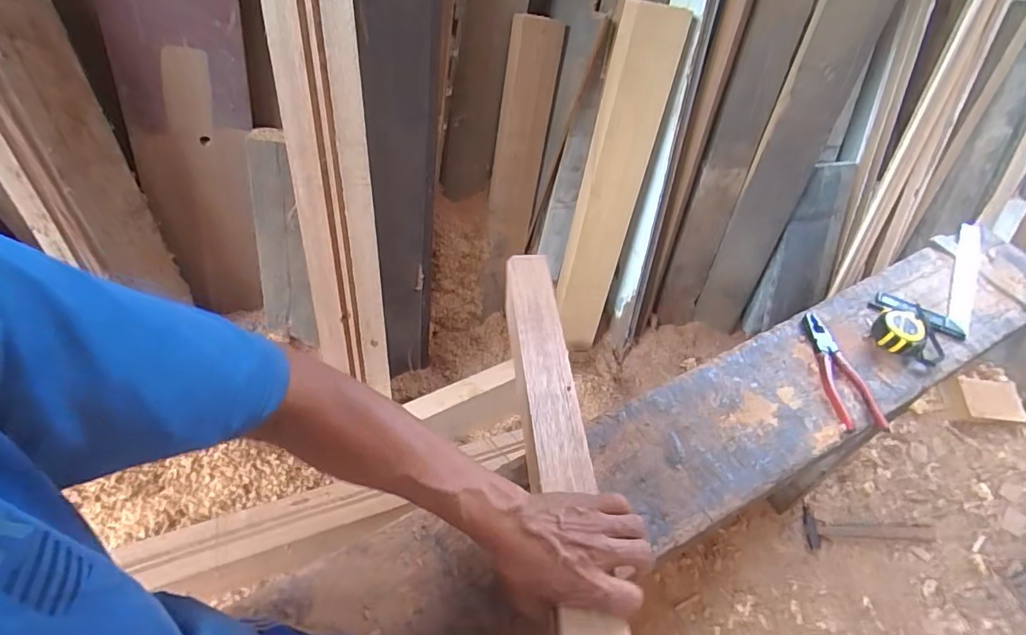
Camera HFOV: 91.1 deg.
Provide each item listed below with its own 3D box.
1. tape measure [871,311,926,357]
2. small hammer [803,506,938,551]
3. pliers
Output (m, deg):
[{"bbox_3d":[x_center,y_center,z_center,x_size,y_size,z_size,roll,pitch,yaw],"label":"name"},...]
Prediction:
[{"bbox_3d":[0.582,0.019,0.756,0.062,0.032,0.070,16,56,8],"label":"tape measure"},{"bbox_3d":[0.825,0.498,1.161,0.292,0.040,0.087,6,55,1],"label":"small hammer"},{"bbox_3d":[0.465,0.075,0.726,0.065,0.013,0.182,-3,55,-5],"label":"pliers"}]

